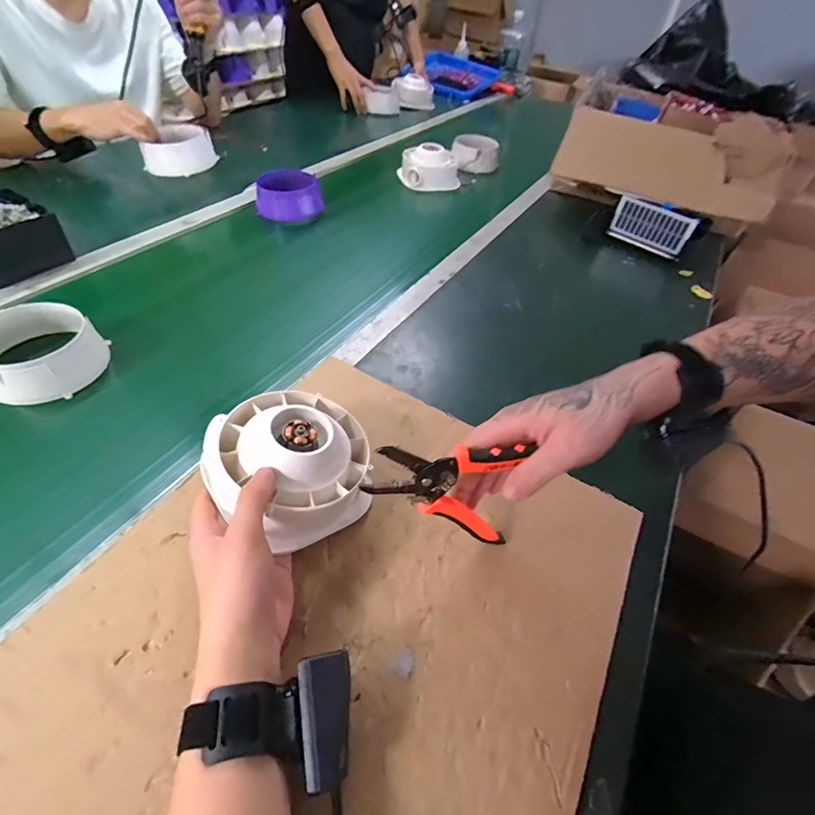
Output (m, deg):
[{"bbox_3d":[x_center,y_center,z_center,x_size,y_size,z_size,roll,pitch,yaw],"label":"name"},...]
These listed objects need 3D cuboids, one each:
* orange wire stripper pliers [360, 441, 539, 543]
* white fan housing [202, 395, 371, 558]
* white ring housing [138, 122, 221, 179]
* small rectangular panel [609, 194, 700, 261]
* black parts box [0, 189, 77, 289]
[{"bbox_3d":[0.030,0.072,0.348,0.120,0.113,0.024,0,47,-4],"label":"orange wire stripper pliers"},{"bbox_3d":[-0.101,0.046,0.381,0.135,0.075,0.135,13,42,-12],"label":"white fan housing"},{"bbox_3d":[-0.439,-0.491,0.812,0.126,0.061,0.098,-24,56,-26],"label":"white ring housing"},{"bbox_3d":[0.493,-0.364,0.863,0.145,0.084,0.024,24,45,12],"label":"small rectangular panel"},{"bbox_3d":[-0.597,-0.248,0.619,0.143,0.077,0.126,29,51,16],"label":"black parts box"}]

